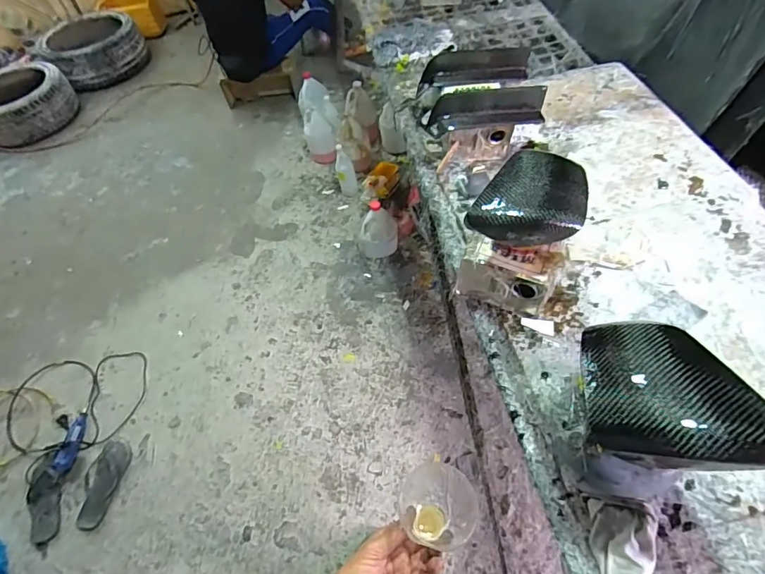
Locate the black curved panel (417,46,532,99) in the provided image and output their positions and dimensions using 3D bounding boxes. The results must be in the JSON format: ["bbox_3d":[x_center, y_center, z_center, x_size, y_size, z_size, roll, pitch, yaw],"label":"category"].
[{"bbox_3d":[0.233,-0.563,1.183,0.285,0.060,0.083,-3,100,5],"label":"black curved panel"}]

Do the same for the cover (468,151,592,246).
[{"bbox_3d":[0.257,-0.146,0.742,0.153,0.053,0.229,28,63,25],"label":"cover"}]

